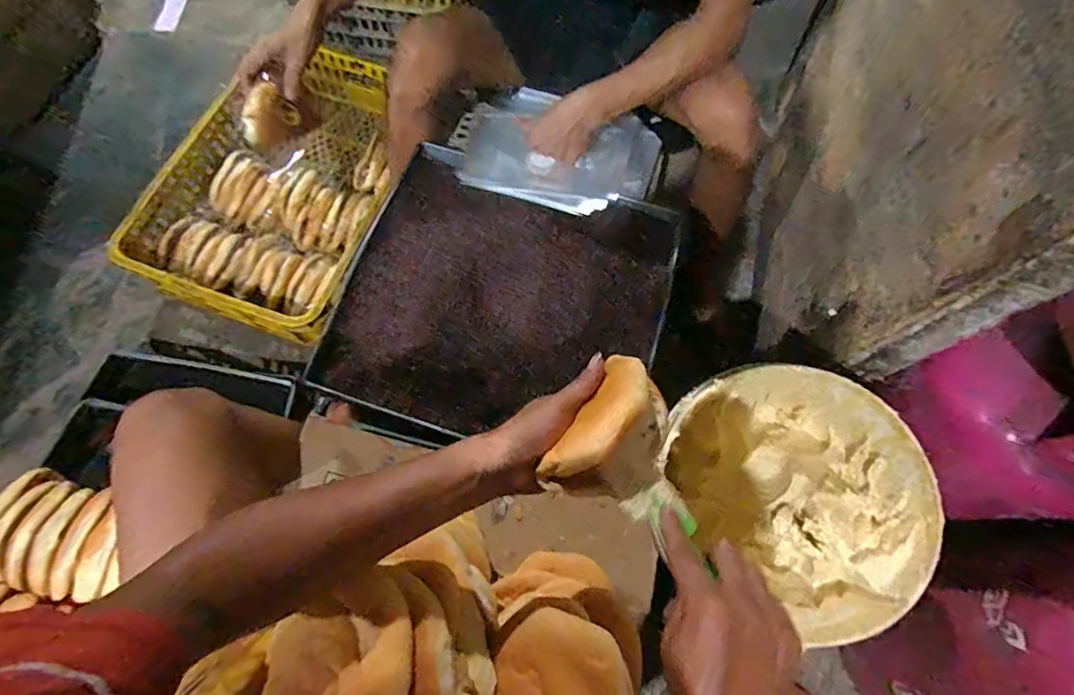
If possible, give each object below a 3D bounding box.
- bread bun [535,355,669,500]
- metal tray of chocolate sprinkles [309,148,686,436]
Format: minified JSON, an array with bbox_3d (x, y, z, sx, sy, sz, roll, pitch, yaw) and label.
[{"bbox_3d":[0.069,0.072,0.430,0.078,0.061,0.124,31,71,10],"label":"bread bun"},{"bbox_3d":[-0.047,-0.082,0.767,0.451,0.048,0.420,16,69,4],"label":"metal tray of chocolate sprinkles"}]

